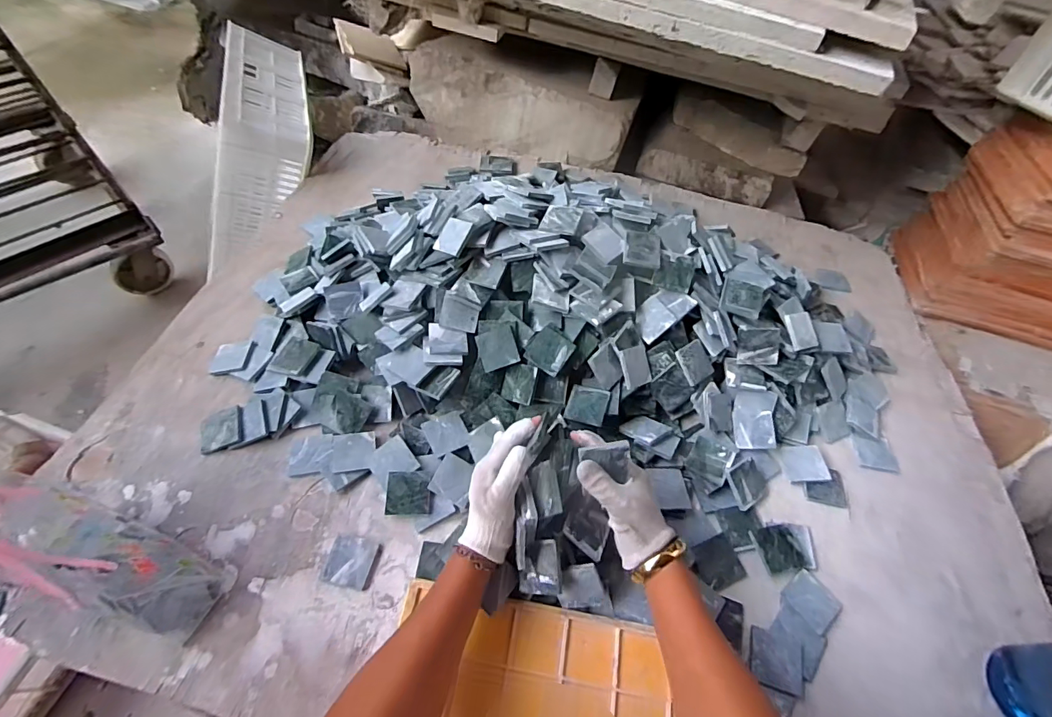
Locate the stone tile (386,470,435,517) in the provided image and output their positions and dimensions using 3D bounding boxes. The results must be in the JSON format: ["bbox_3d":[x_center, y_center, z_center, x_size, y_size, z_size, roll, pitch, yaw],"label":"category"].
[{"bbox_3d":[-0.137,0.156,0.542,0.050,0.011,0.050,2,55,-4],"label":"stone tile"}]

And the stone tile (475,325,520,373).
[{"bbox_3d":[-0.037,-0.013,0.605,0.052,0.005,0.051,-18,78,13],"label":"stone tile"}]

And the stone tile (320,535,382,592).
[{"bbox_3d":[-0.188,0.220,0.504,0.051,0.011,0.049,12,55,3],"label":"stone tile"}]

